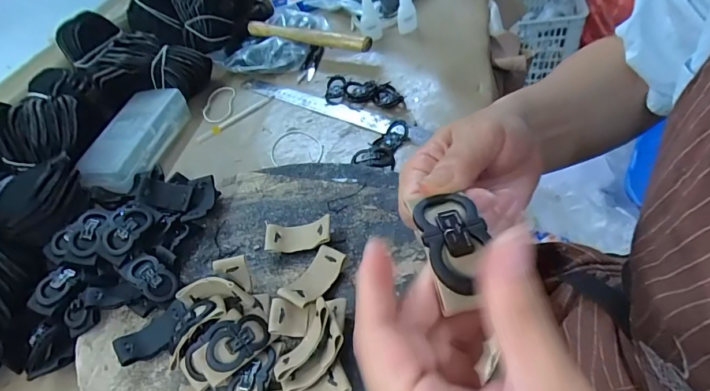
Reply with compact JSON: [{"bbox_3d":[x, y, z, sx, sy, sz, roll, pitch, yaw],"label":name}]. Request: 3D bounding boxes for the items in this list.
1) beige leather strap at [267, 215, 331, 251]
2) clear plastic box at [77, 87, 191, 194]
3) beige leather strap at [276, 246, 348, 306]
[{"bbox_3d":[-0.050,0.036,0.365,0.057,0.016,0.026,-9,47,6],"label":"beige leather strap"},{"bbox_3d":[-0.274,-0.069,0.515,0.068,0.047,0.163,2,48,14],"label":"clear plastic box"},{"bbox_3d":[-0.032,0.066,0.333,0.027,0.013,0.056,20,56,29],"label":"beige leather strap"}]

